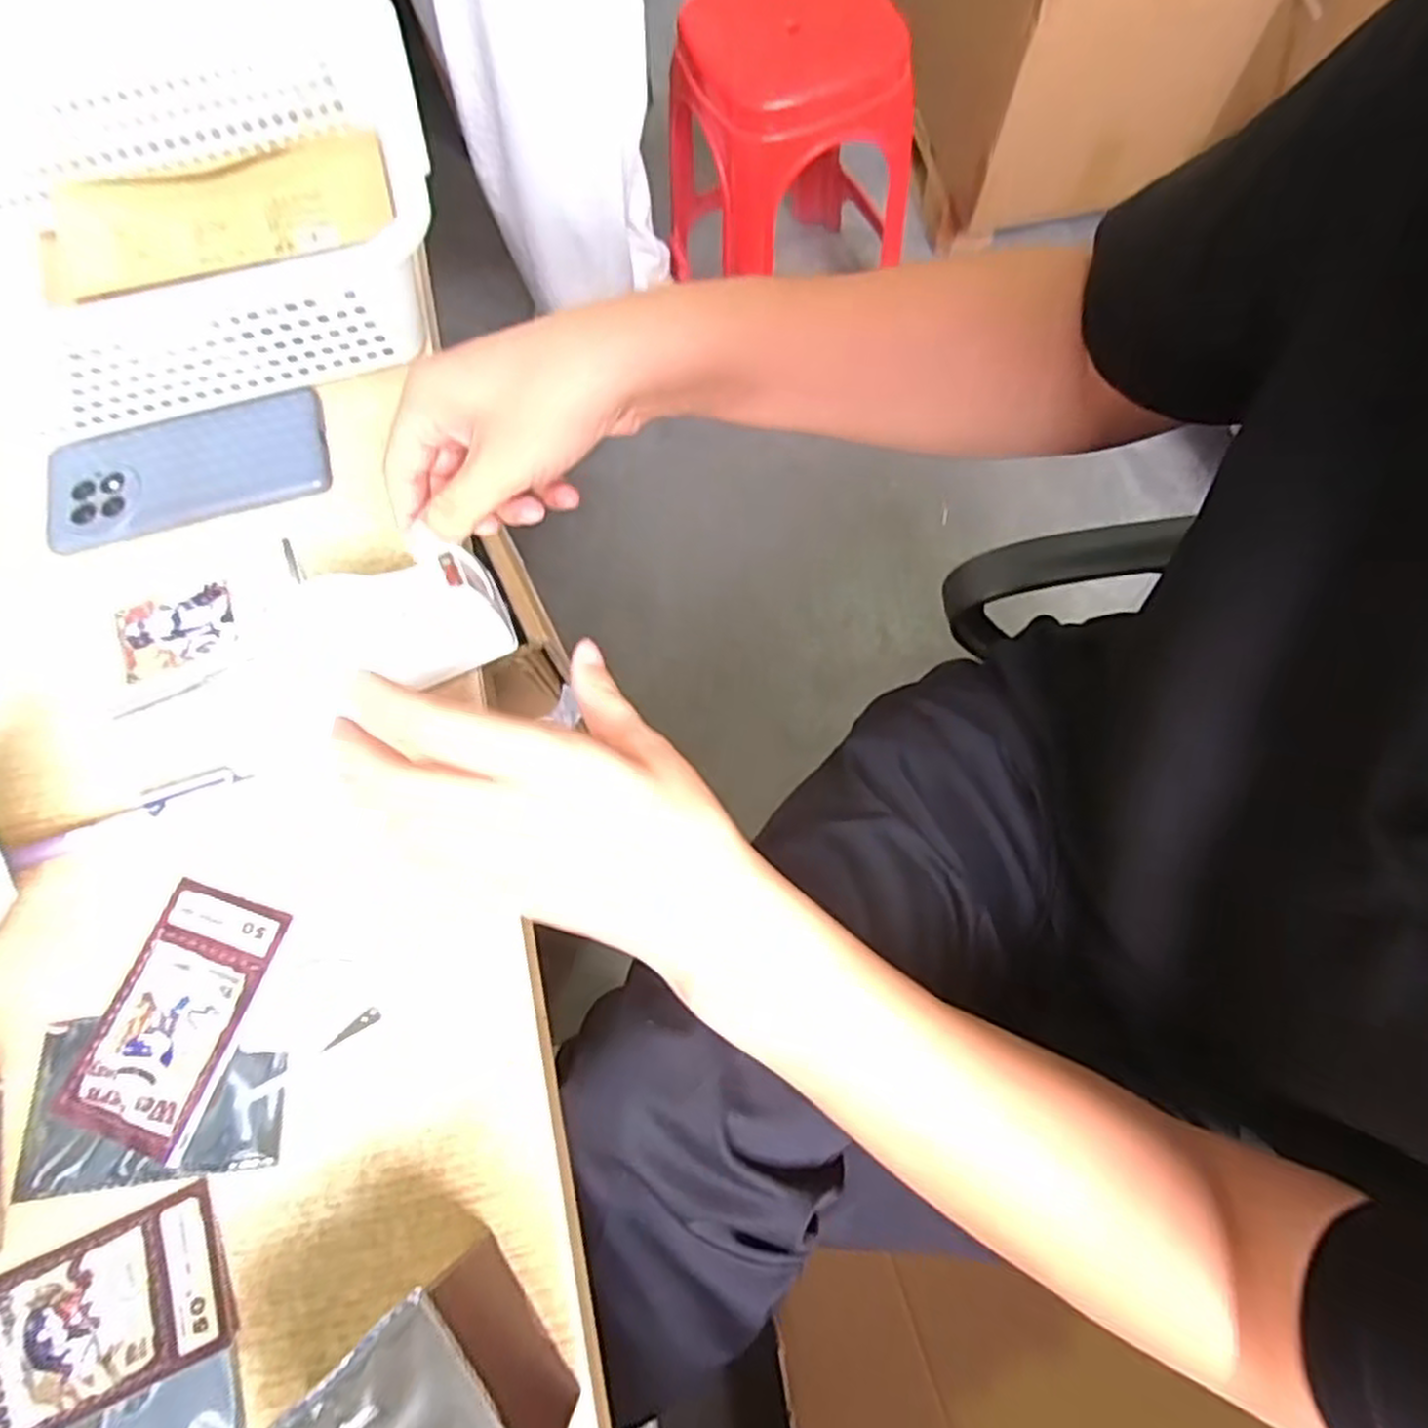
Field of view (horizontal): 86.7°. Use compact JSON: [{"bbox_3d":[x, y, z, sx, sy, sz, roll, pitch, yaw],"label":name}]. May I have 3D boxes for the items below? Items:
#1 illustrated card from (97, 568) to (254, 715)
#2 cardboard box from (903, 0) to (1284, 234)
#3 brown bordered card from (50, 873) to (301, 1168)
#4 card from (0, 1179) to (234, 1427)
[{"bbox_3d":[-0.302,-0.044,0.422,0.076,0.004,0.068,-22,72,-5],"label":"illustrated card"},{"bbox_3d":[0.560,-1.165,1.171,0.404,0.451,0.566,-11,71,-1],"label":"cardboard box"},{"bbox_3d":[-0.252,0.140,0.355,0.067,0.005,0.110,17,73,8],"label":"brown bordered card"},{"bbox_3d":[-0.264,0.254,0.318,0.109,0.005,0.062,-23,66,-7],"label":"card"}]

